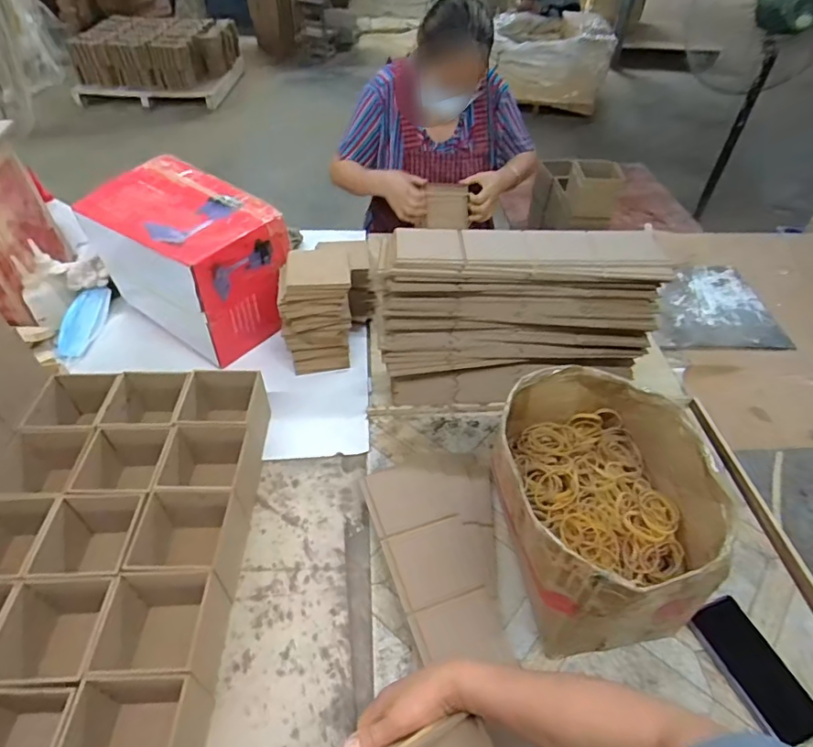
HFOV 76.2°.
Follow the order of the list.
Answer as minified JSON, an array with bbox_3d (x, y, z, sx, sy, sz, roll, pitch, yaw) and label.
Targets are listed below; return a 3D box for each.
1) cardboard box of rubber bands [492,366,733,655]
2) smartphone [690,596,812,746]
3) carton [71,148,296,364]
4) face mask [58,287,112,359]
[{"bbox_3d":[0.254,0.169,0.695,0.255,0.198,0.303,-7,47,-10],"label":"cardboard box of rubber bands"},{"bbox_3d":[0.435,0.367,0.651,0.074,0.014,0.156,-12,48,-14],"label":"smartphone"},{"bbox_3d":[-0.414,-0.220,1.017,0.328,0.249,0.222,24,50,19],"label":"carton"},{"bbox_3d":[-0.666,-0.105,1.062,0.062,0.046,0.173,2,46,-1],"label":"face mask"}]

